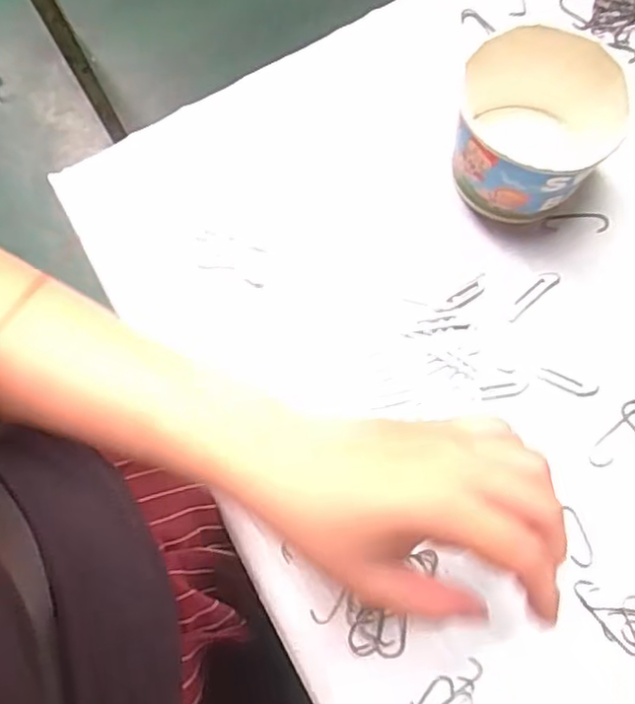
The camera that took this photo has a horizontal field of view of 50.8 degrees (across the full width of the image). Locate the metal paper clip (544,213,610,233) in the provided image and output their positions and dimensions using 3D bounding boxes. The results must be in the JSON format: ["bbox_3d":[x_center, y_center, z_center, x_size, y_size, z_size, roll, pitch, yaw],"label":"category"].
[{"bbox_3d":[0.162,-0.081,0.416,0.039,0.004,0.011,2,73,3],"label":"metal paper clip"}]

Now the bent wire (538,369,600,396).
[{"bbox_3d":[0.146,0.019,0.388,0.033,0.004,0.009,22,75,9],"label":"bent wire"}]

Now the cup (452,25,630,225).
[{"bbox_3d":[0.124,-0.128,0.392,0.082,0.080,0.083,-1,73,2],"label":"cup"}]

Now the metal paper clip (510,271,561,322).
[{"bbox_3d":[0.130,-0.035,0.404,0.042,0.004,0.011,-39,75,-9],"label":"metal paper clip"}]

